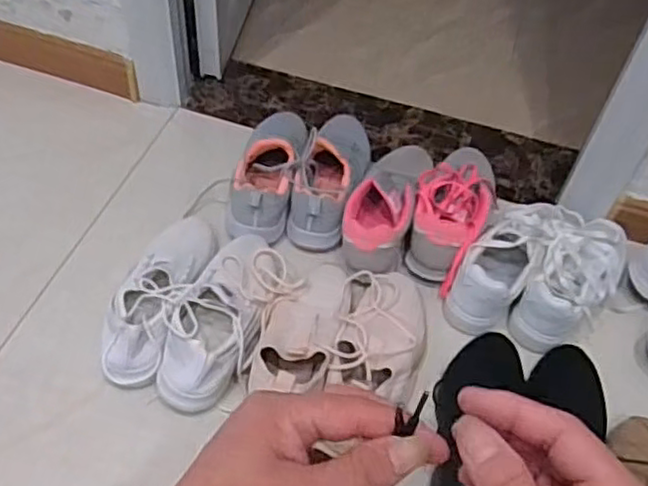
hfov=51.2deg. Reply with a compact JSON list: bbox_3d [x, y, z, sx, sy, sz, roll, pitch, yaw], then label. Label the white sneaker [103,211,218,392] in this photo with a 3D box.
[{"bbox_3d":[-0.199,0.051,0.835,0.093,0.072,0.256,10,50,3],"label":"white sneaker"}]

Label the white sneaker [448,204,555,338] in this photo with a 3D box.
[{"bbox_3d":[0.237,0.022,0.884,0.082,0.102,0.214,31,67,19],"label":"white sneaker"}]

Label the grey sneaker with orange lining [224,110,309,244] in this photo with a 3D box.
[{"bbox_3d":[-0.078,-0.111,0.967,0.090,0.101,0.235,10,50,3],"label":"grey sneaker with orange lining"}]

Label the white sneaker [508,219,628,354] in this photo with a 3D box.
[{"bbox_3d":[0.324,0.042,0.876,0.095,0.084,0.221,31,54,19],"label":"white sneaker"}]

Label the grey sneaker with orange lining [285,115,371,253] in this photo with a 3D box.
[{"bbox_3d":[0.016,-0.107,0.966,0.082,0.106,0.236,15,51,7],"label":"grey sneaker with orange lining"}]

